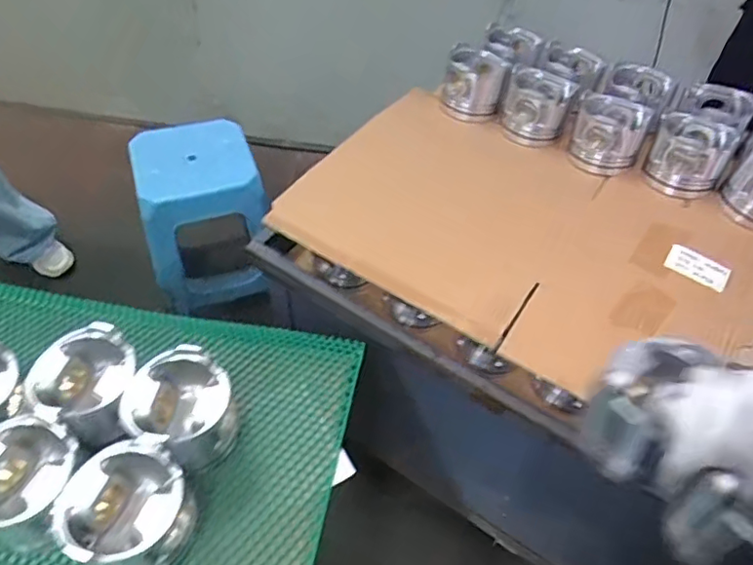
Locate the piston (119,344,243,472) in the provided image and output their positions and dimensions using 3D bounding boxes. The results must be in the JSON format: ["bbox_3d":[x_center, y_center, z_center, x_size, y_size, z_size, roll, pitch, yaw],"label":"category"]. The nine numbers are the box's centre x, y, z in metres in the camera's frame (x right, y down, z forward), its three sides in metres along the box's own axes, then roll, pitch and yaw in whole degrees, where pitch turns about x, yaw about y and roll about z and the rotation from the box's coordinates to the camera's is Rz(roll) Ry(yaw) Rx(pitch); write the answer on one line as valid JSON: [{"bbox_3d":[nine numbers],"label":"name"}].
[{"bbox_3d":[-0.218,0.152,0.638,0.102,0.105,0.111,2,50,-2],"label":"piston"}]

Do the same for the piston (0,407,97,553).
[{"bbox_3d":[-0.365,0.209,0.581,0.109,0.095,0.120,16,51,10],"label":"piston"}]

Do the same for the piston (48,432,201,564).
[{"bbox_3d":[-0.247,0.234,0.566,0.110,0.100,0.108,-24,56,-22],"label":"piston"}]

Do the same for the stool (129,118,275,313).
[{"bbox_3d":[-0.466,-0.176,1.488,0.295,0.421,0.290,-17,53,-18],"label":"stool"}]

